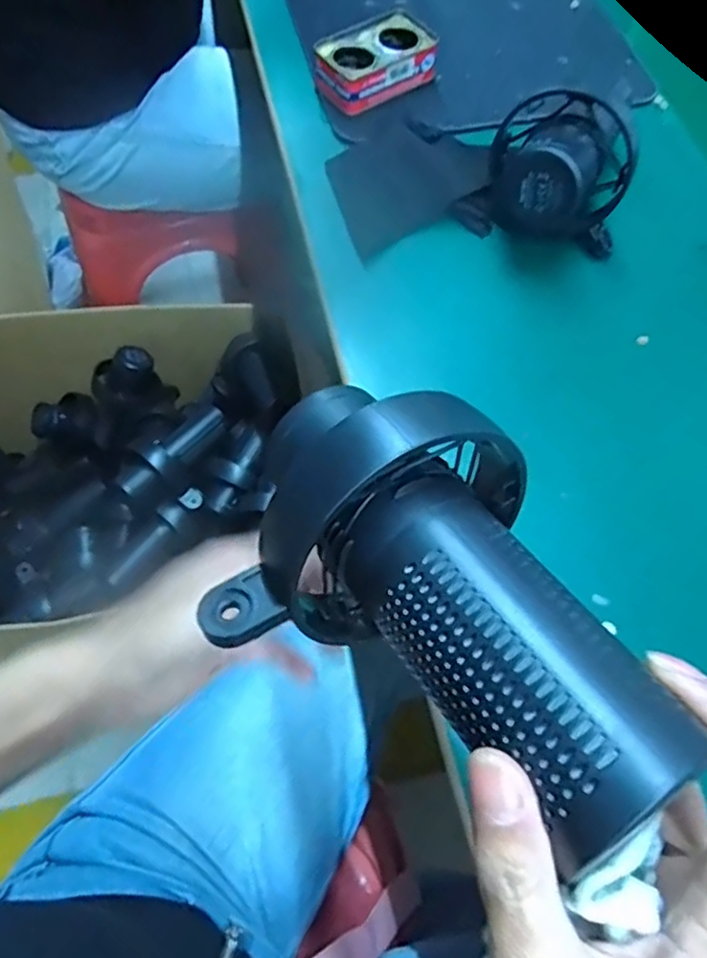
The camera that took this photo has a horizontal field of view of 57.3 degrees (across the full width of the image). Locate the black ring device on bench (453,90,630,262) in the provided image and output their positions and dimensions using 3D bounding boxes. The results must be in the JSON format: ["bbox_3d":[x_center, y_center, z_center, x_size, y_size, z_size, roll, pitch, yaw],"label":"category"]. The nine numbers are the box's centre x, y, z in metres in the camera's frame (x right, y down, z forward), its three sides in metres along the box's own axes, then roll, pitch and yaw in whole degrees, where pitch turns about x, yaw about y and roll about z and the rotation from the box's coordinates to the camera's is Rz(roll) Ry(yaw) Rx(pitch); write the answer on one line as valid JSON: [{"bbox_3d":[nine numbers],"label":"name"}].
[{"bbox_3d":[0.141,-0.210,0.464,0.116,0.091,0.083,22,66,7],"label":"black ring device on bench"}]

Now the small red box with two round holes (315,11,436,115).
[{"bbox_3d":[0.019,-0.359,0.558,0.101,0.035,0.062,-31,71,-15],"label":"small red box with two round holes"}]

